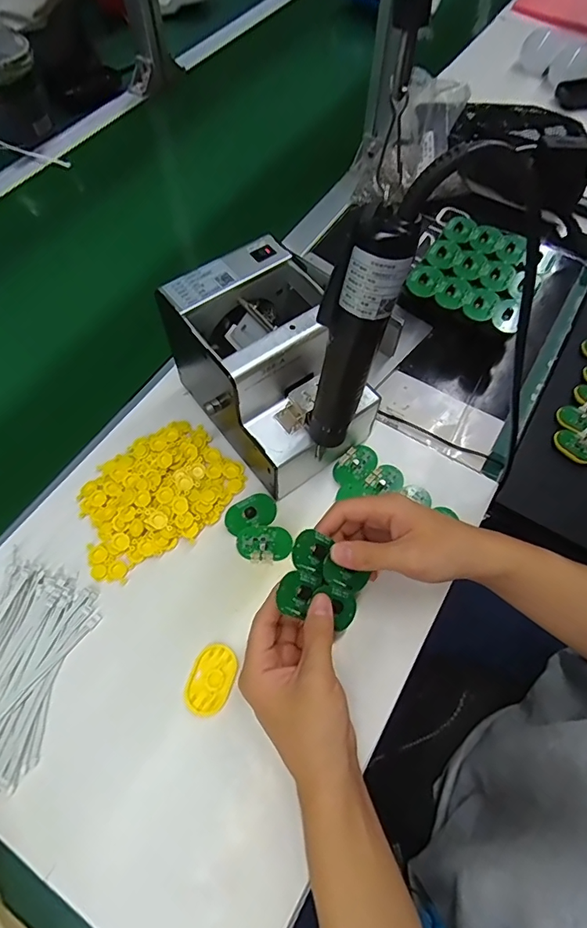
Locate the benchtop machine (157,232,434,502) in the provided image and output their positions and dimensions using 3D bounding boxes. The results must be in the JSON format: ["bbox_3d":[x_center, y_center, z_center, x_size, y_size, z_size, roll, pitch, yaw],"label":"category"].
[{"bbox_3d":[-0.022,-0.092,0.472,0.122,0.140,0.180,-34,71,-18],"label":"benchtop machine"}]

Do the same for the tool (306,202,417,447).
[{"bbox_3d":[0.041,-0.076,0.334,0.042,0.187,0.036,26,63,14],"label":"tool"}]

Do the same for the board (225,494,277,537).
[{"bbox_3d":[-0.043,0.048,0.476,0.052,0.006,0.029,-21,67,-12],"label":"board"}]

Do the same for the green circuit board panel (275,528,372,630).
[{"bbox_3d":[0.026,0.095,0.385,0.081,0.009,0.062,32,72,-31],"label":"green circuit board panel"}]

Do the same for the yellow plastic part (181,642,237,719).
[{"bbox_3d":[-0.070,0.186,0.416,0.038,0.016,0.056,20,62,11],"label":"yellow plastic part"}]

